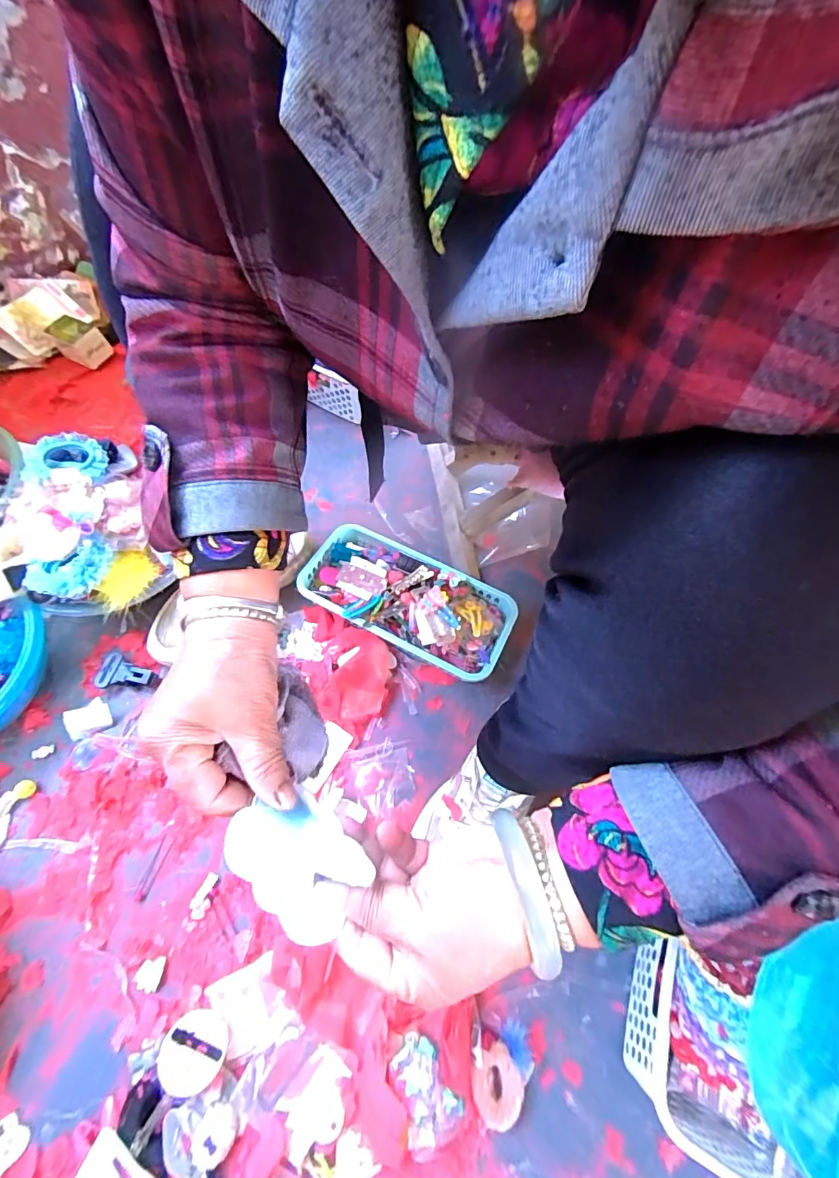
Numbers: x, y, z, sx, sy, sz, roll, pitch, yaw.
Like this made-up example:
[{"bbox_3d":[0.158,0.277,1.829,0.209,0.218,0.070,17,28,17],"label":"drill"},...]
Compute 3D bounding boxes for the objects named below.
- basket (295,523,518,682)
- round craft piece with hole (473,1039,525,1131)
[{"bbox_3d":[-0.013,0.014,0.601,0.261,0.070,0.126,26,61,11],"label":"basket"},{"bbox_3d":[0.065,0.419,0.395,0.045,0.015,0.048,2,59,-3],"label":"round craft piece with hole"}]

